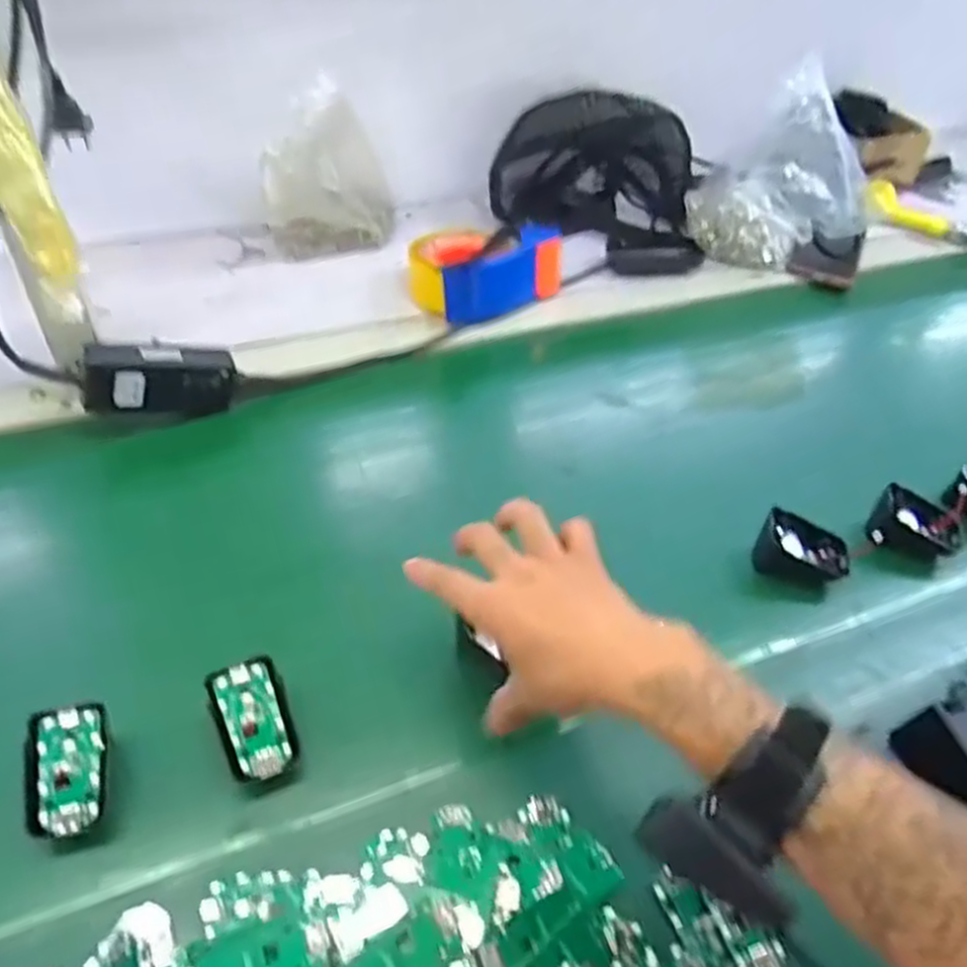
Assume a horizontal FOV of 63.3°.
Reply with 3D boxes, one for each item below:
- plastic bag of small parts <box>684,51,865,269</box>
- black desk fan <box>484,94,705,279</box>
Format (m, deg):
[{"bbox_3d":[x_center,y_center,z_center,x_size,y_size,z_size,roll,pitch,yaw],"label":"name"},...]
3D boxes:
[{"bbox_3d":[0.326,-0.319,0.865,0.073,0.196,0.162,-30,84,-37],"label":"plastic bag of small parts"},{"bbox_3d":[0.160,-0.362,0.907,0.244,0.138,0.189,29,50,20],"label":"black desk fan"}]

